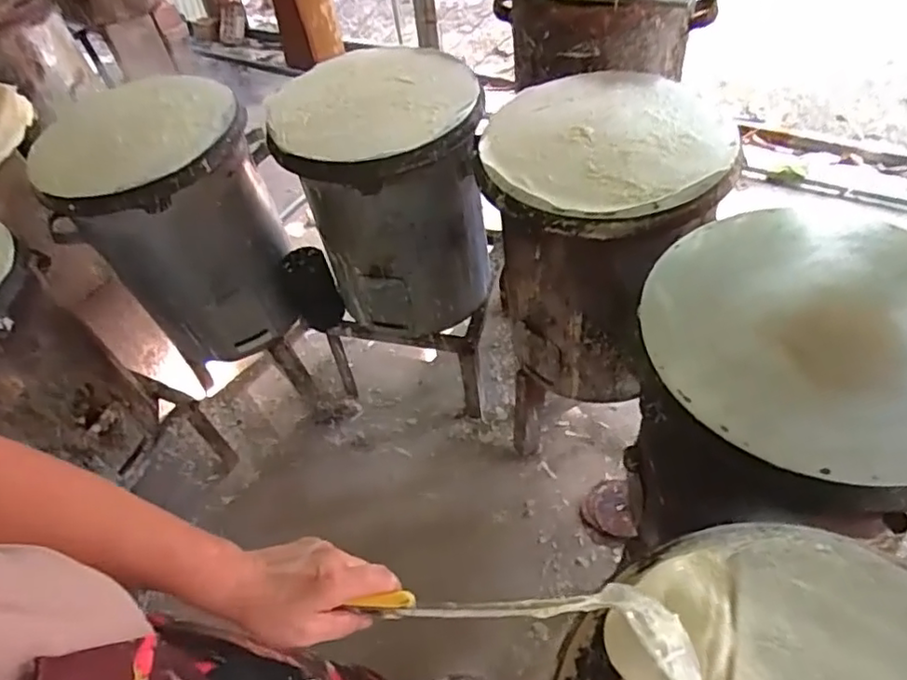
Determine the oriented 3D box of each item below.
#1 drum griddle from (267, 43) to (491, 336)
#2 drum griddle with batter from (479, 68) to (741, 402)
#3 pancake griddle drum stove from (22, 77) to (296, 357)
[{"bbox_3d":[-0.128,-0.283,1.321,0.381,0.489,0.352,-11,50,0],"label":"drum griddle"},{"bbox_3d":[0.264,-0.179,1.164,0.395,0.464,0.411,20,57,23],"label":"drum griddle with batter"},{"bbox_3d":[-0.593,-0.247,1.364,0.399,0.485,0.410,-31,53,-15],"label":"pancake griddle drum stove"}]

